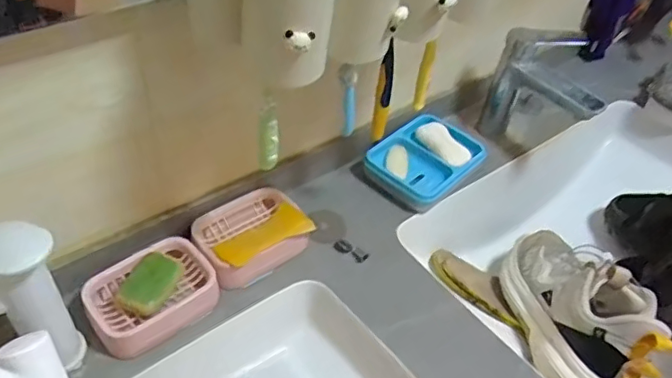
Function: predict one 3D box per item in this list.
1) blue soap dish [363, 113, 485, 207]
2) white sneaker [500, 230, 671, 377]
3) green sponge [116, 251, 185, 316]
[{"bbox_3d":[0.123,-0.041,0.783,0.149,0.030,0.119,-32,56,-33],"label":"blue soap dish"},{"bbox_3d":[0.298,0.134,0.685,0.131,0.098,0.264,4,26,-3],"label":"white sneaker"},{"bbox_3d":[-0.195,0.099,0.597,0.045,0.016,0.068,21,46,15],"label":"green sponge"}]

